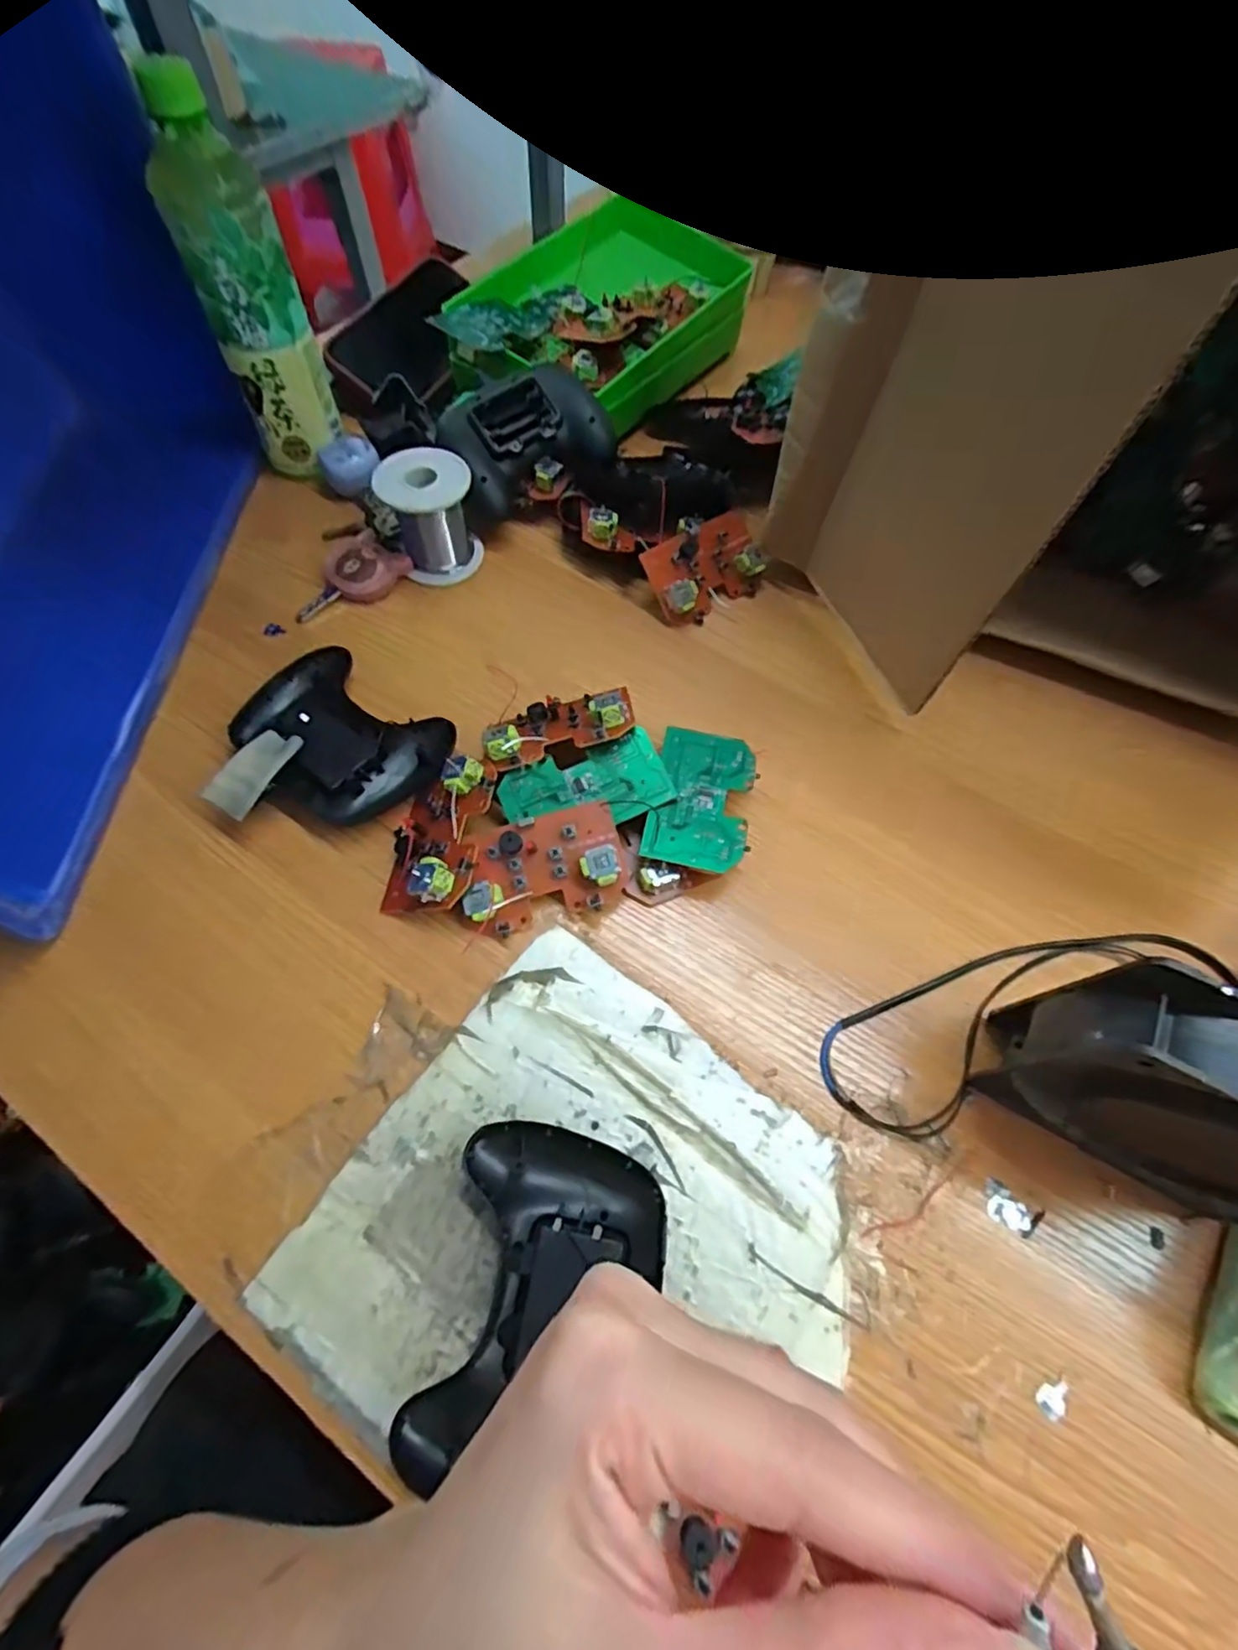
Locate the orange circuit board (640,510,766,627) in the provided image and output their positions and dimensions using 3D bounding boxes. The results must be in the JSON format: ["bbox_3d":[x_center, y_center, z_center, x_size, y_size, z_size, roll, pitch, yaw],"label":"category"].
[{"bbox_3d":[0.062,-0.182,0.454,0.085,0.015,0.062,-32,103,-16],"label":"orange circuit board"}]

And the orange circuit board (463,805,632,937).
[{"bbox_3d":[-0.041,0.023,0.347,0.086,0.019,0.055,-15,73,-3],"label":"orange circuit board"}]

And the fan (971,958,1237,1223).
[{"bbox_3d":[0.231,0.113,0.263,0.128,0.120,0.045,27,64,11],"label":"fan"}]

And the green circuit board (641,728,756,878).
[{"bbox_3d":[0.047,-0.017,0.368,0.055,0.004,0.090,13,60,1],"label":"green circuit board"}]

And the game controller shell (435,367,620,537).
[{"bbox_3d":[-0.070,-0.276,0.480,0.122,0.068,0.082,-26,66,-15],"label":"game controller shell"}]

